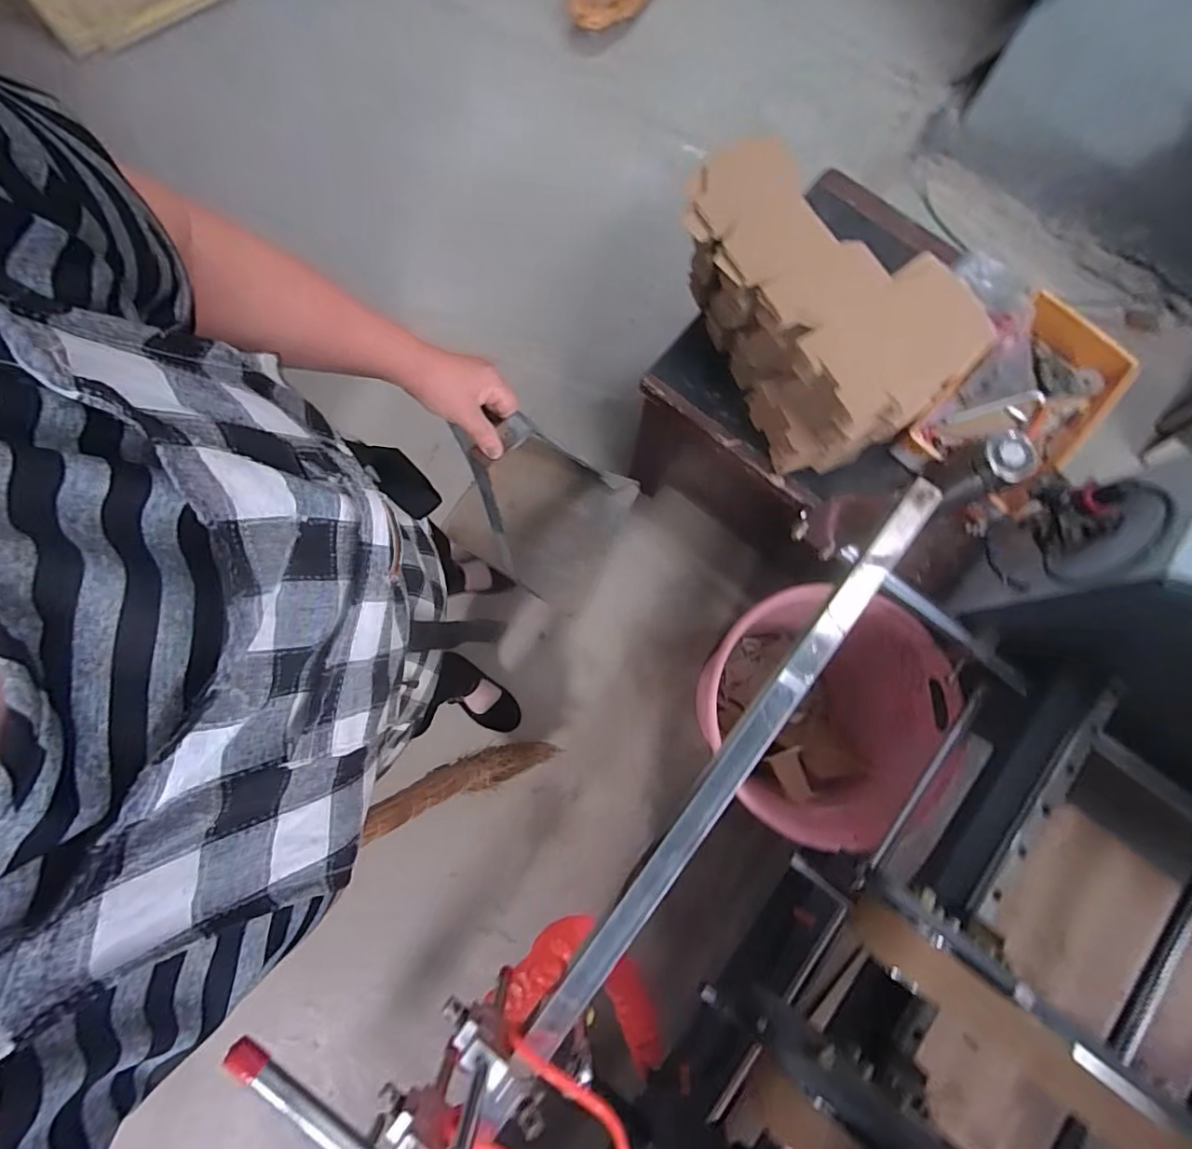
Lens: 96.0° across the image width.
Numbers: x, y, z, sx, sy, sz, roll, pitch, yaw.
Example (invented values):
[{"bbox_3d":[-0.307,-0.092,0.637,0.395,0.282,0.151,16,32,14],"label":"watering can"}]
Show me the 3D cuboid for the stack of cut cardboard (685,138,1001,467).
[{"bbox_3d":[0.330,-0.441,0.858,0.291,0.196,0.517,-27,80,-5],"label":"stack of cut cardboard"}]

